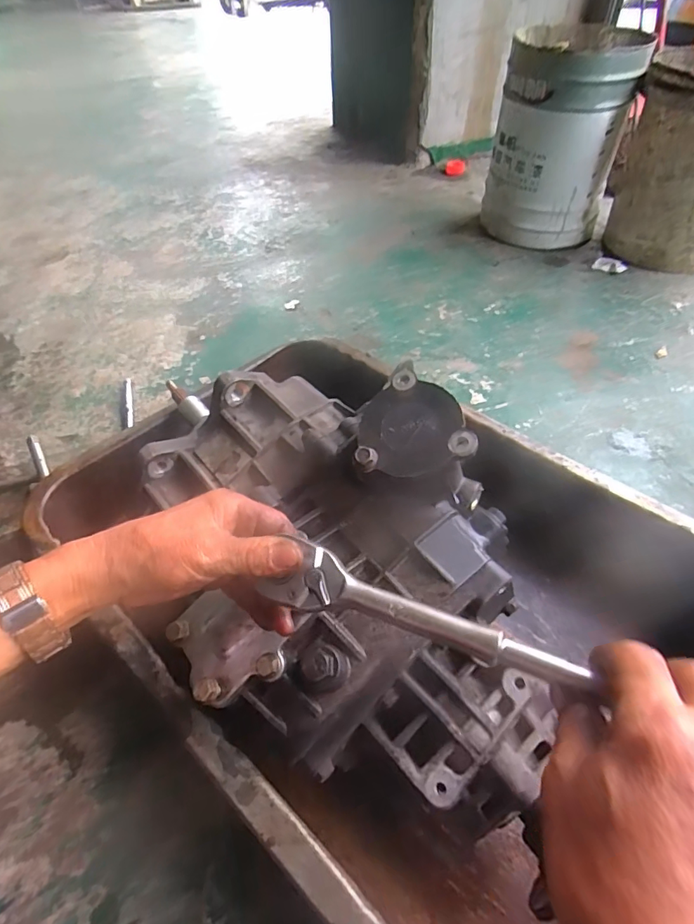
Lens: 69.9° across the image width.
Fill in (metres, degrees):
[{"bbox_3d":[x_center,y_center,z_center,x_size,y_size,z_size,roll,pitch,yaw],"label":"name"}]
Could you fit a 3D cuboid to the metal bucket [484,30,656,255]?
[{"bbox_3d":[0.425,-0.656,1.008,0.239,0.352,0.225,14,51,14],"label":"metal bucket"}]

